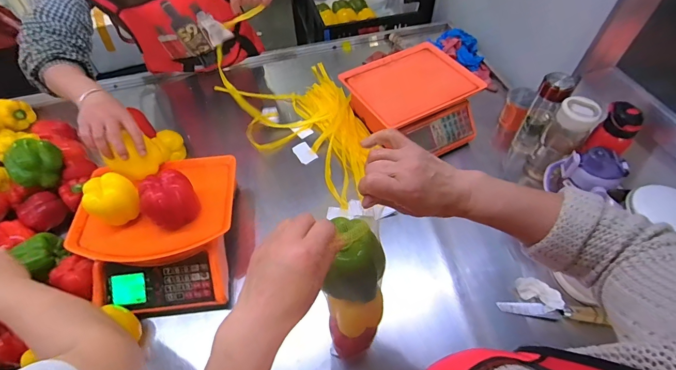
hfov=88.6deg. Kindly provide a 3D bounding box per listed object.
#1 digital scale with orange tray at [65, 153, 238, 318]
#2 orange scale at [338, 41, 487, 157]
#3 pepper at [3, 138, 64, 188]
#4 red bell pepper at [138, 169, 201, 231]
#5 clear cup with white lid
[{"bbox_3d":[-0.341,0.092,0.685,0.288,0.110,0.281,-5,53,-3],"label":"digital scale with orange tray"},{"bbox_3d":[0.199,-0.217,0.909,0.309,0.100,0.295,-24,56,-16],"label":"orange scale"},{"bbox_3d":[-0.640,-0.039,0.745,0.078,0.090,0.096,31,59,22],"label":"pepper"},{"bbox_3d":[-0.301,0.023,0.619,0.086,0.094,0.074,-34,59,-22],"label":"red bell pepper"},{"bbox_3d":[0.491,-0.093,0.765,0.072,0.203,0.070,-14,54,-10],"label":"clear cup with white lid"}]

